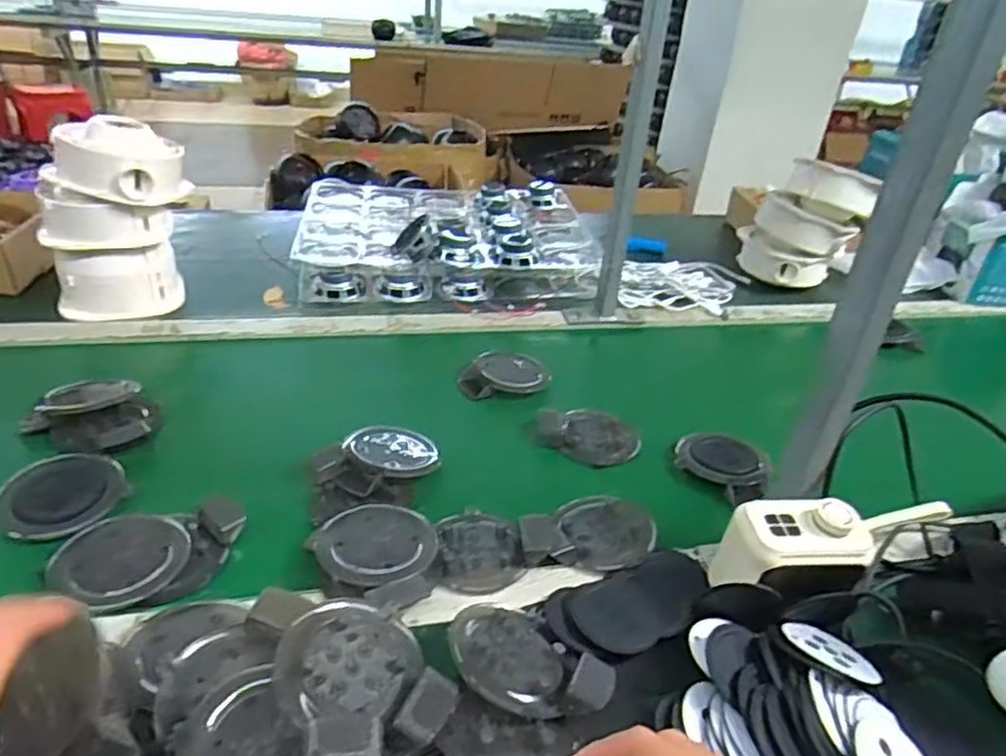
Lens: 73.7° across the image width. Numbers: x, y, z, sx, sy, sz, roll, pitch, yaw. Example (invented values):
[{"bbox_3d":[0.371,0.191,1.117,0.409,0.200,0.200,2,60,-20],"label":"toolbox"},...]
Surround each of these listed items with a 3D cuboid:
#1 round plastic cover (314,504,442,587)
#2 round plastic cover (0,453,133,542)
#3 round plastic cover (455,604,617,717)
[{"bbox_3d":[-0.096,0.125,0.516,0.086,0.013,0.080,18,33,18],"label":"round plastic cover"},{"bbox_3d":[-0.354,0.090,0.538,0.078,0.013,0.089,20,34,22],"label":"round plastic cover"},{"bbox_3d":[0.015,0.180,0.424,0.098,0.030,0.072,29,38,33],"label":"round plastic cover"}]

